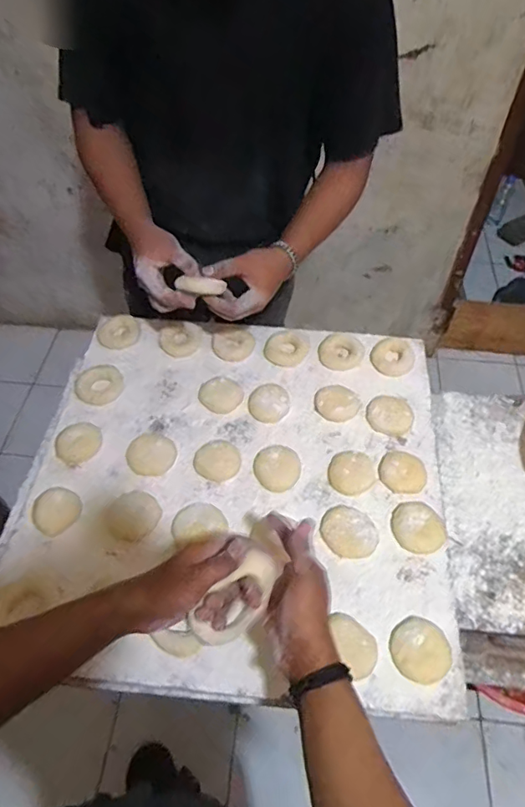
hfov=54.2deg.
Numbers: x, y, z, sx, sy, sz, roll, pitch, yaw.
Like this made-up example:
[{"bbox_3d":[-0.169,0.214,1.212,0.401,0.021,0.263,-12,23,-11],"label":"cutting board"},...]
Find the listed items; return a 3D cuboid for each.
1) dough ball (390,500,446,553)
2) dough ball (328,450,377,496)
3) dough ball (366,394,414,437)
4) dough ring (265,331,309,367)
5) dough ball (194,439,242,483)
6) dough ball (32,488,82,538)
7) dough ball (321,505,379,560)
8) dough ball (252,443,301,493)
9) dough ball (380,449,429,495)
[{"bbox_3d":[0.206,0.161,0.676,0.070,0.026,0.066,-1,52,2],"label":"dough ball"},{"bbox_3d":[0.127,0.094,0.722,0.064,0.019,0.065,-1,52,2],"label":"dough ball"},{"bbox_3d":[0.198,0.017,0.790,0.068,0.029,0.063,-1,52,2],"label":"dough ball"},{"bbox_3d":[0.038,-0.091,0.865,0.066,0.020,0.064,-1,52,2],"label":"dough ring"},{"bbox_3d":[-0.065,0.082,0.735,0.063,0.020,0.057,32,60,24],"label":"dough ball"},{"bbox_3d":[-0.272,0.141,0.678,0.060,0.029,0.054,-37,59,-24],"label":"dough ball"},{"bbox_3d":[0.113,0.166,0.668,0.062,0.018,0.071,-35,58,-23],"label":"dough ball"},{"bbox_3d":[0.021,0.091,0.724,0.065,0.028,0.062,0,52,3],"label":"dough ball"},{"bbox_3d":[0.199,0.095,0.725,0.065,0.015,0.065,-1,52,2],"label":"dough ball"}]

